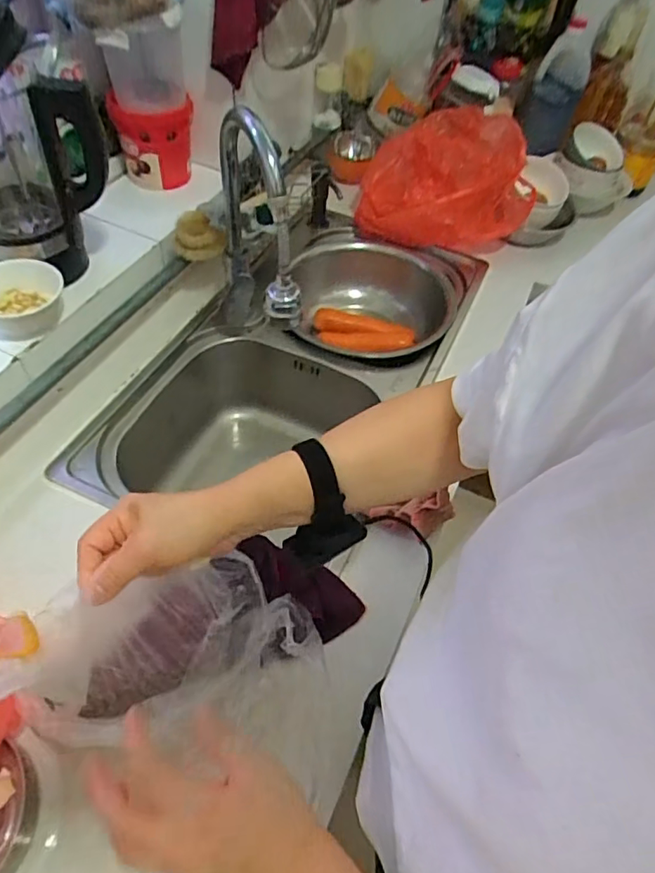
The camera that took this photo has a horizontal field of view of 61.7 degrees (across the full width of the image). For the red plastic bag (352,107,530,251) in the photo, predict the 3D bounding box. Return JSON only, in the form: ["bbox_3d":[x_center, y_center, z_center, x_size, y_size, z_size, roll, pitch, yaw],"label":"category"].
[{"bbox_3d":[0.241,-0.506,1.055,0.309,0.164,0.274,17,53,8],"label":"red plastic bag"}]

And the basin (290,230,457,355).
[{"bbox_3d":[0.067,-0.230,0.998,0.291,0.103,0.301,3,52,-3],"label":"basin"}]

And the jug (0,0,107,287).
[{"bbox_3d":[-0.389,-0.351,0.674,0.136,0.272,0.146,30,55,17],"label":"jug"}]

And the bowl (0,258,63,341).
[{"bbox_3d":[-0.403,-0.171,0.706,0.116,0.071,0.089,-8,53,-11],"label":"bowl"}]

